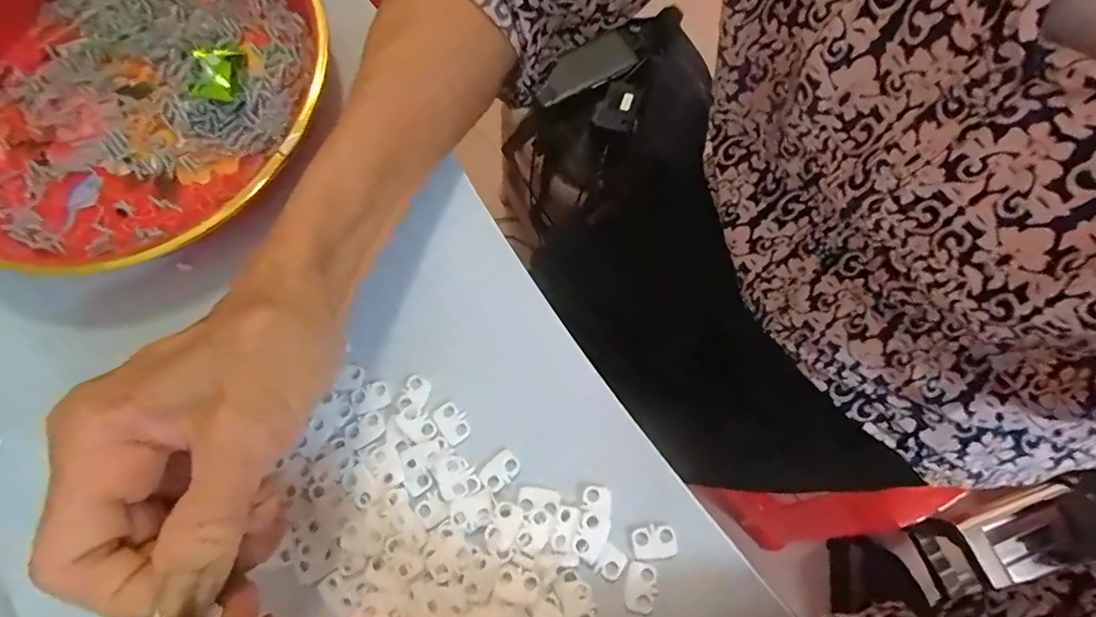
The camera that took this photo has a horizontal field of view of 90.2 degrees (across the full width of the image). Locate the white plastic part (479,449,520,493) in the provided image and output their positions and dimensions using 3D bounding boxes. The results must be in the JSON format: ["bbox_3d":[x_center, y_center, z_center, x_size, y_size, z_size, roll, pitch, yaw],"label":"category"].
[{"bbox_3d":[-0.022,0.071,0.239,0.017,0.004,0.013,-37,73,-10],"label":"white plastic part"}]

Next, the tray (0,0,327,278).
[{"bbox_3d":[-0.226,-0.123,0.297,0.220,0.035,0.219,22,73,11],"label":"tray"}]

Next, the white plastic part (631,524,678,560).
[{"bbox_3d":[0.044,0.097,0.225,0.018,0.004,0.012,-11,70,-1],"label":"white plastic part"}]

